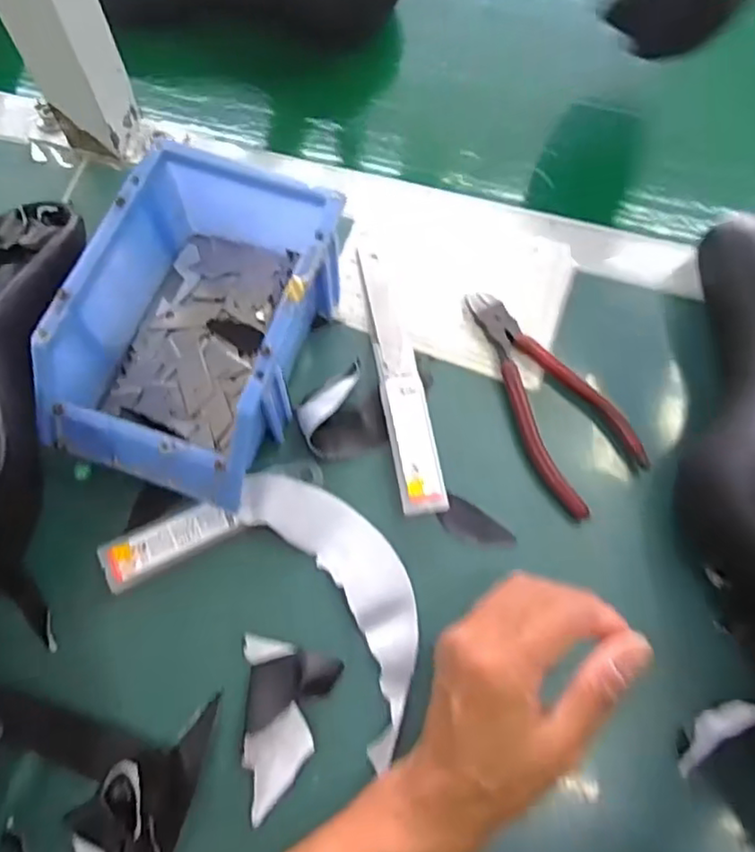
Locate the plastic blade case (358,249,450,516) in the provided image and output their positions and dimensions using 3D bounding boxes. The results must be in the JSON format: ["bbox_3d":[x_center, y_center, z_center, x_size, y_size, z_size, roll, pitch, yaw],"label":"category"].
[{"bbox_3d":[0.012,-0.033,0.395,0.025,0.015,0.176,-9,70,-5],"label":"plastic blade case"}]

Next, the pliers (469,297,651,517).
[{"bbox_3d":[0.102,-0.021,0.393,0.060,0.012,0.147,-27,73,-11],"label":"pliers"}]

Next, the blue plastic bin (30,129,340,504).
[{"bbox_3d":[-0.100,-0.056,0.366,0.116,0.075,0.174,18,70,5],"label":"blue plastic bin"}]

